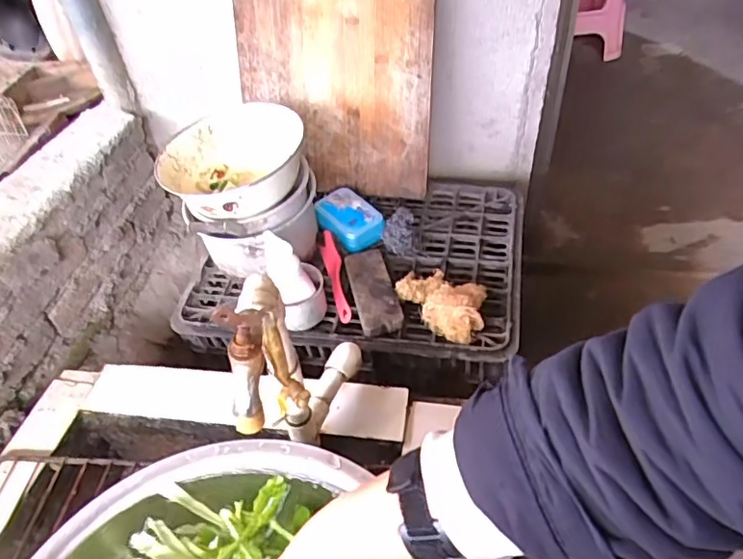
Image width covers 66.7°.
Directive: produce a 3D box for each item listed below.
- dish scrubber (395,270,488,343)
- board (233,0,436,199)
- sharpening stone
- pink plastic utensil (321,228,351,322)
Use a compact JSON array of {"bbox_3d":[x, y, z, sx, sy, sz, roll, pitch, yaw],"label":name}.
[{"bbox_3d":[0.098,0.020,0.759,0.134,0.033,0.085,32,56,31],"label":"dish scrubber"},{"bbox_3d":[-0.055,-0.334,0.867,0.295,0.409,0.032,2,31,4],"label":"board"},{"bbox_3d":[0.002,0.013,0.794,0.057,0.024,0.149,-11,45,-6],"label":"sharpening stone"},{"bbox_3d":[-0.051,-0.008,0.823,0.023,0.030,0.158,-13,46,-8],"label":"pink plastic utensil"}]

